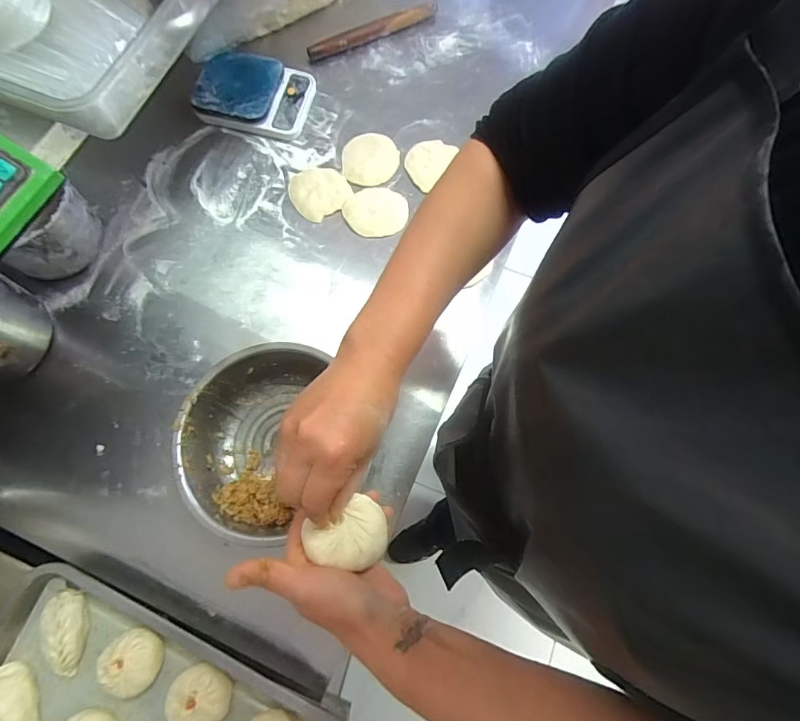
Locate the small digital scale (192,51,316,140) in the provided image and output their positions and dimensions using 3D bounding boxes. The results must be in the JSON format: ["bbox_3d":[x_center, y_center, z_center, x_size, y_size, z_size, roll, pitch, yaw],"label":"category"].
[{"bbox_3d":[-0.246,-0.451,0.763,0.183,0.046,0.134,11,73,2],"label":"small digital scale"}]

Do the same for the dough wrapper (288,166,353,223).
[{"bbox_3d":[-0.132,-0.279,0.733,0.094,0.012,0.094,-29,76,-10],"label":"dough wrapper"}]

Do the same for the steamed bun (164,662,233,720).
[{"bbox_3d":[-0.225,0.378,0.505,0.064,0.034,0.062,0,73,-1],"label":"steamed bun"}]

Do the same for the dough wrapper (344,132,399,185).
[{"bbox_3d":[-0.048,-0.337,0.748,0.084,0.012,0.101,23,74,6],"label":"dough wrapper"}]

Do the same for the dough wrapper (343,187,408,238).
[{"bbox_3d":[-0.039,-0.242,0.719,0.101,0.006,0.088,-3,73,-2],"label":"dough wrapper"}]

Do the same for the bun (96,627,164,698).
[{"bbox_3d":[-0.305,0.344,0.517,0.062,0.041,0.062,0,73,-1],"label":"bun"}]

